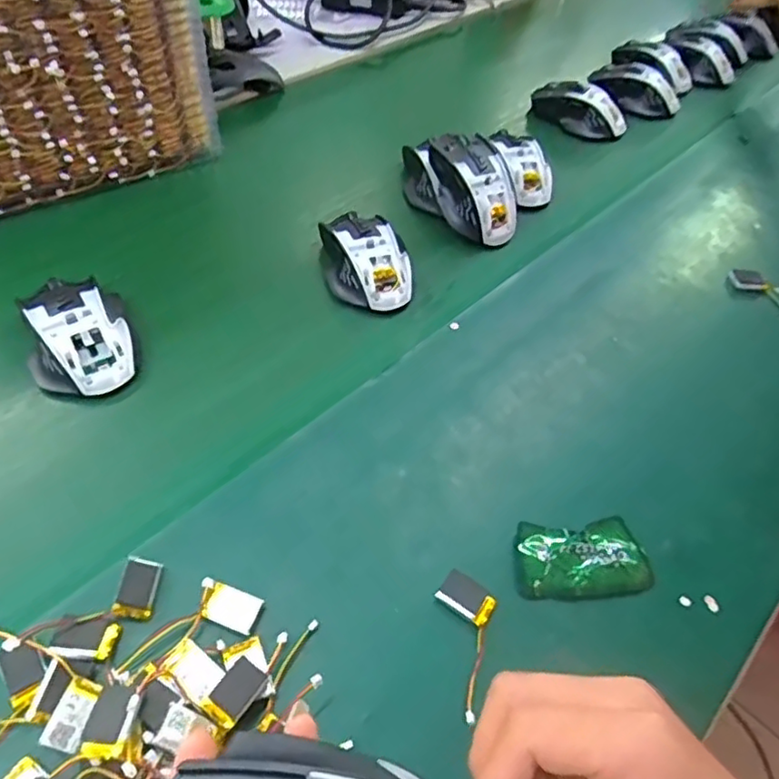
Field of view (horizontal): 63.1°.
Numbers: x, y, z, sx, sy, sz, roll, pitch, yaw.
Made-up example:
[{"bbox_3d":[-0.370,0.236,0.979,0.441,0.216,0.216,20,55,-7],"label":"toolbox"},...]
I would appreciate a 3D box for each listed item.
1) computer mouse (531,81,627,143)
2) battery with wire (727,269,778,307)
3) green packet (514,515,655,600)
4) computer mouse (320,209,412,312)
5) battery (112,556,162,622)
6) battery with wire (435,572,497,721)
[{"bbox_3d":[0.232,-0.345,0.785,0.119,0.037,0.058,30,52,16],"label":"computer mouse"},{"bbox_3d":[0.350,-0.086,0.583,0.027,0.011,0.079,-25,57,-24],"label":"battery with wire"},{"bbox_3d":[0.119,0.104,0.394,0.083,0.011,0.050,-2,51,-11],"label":"green packet"},{"bbox_3d":[-0.019,-0.113,0.554,0.073,0.042,0.101,-6,52,-14],"label":"computer mouse"},{"bbox_3d":[-0.140,0.111,0.355,0.021,0.005,0.032,26,46,-29],"label":"battery"},{"bbox_3d":[0.039,0.141,0.359,0.033,0.006,0.075,17,50,5],"label":"battery with wire"}]

